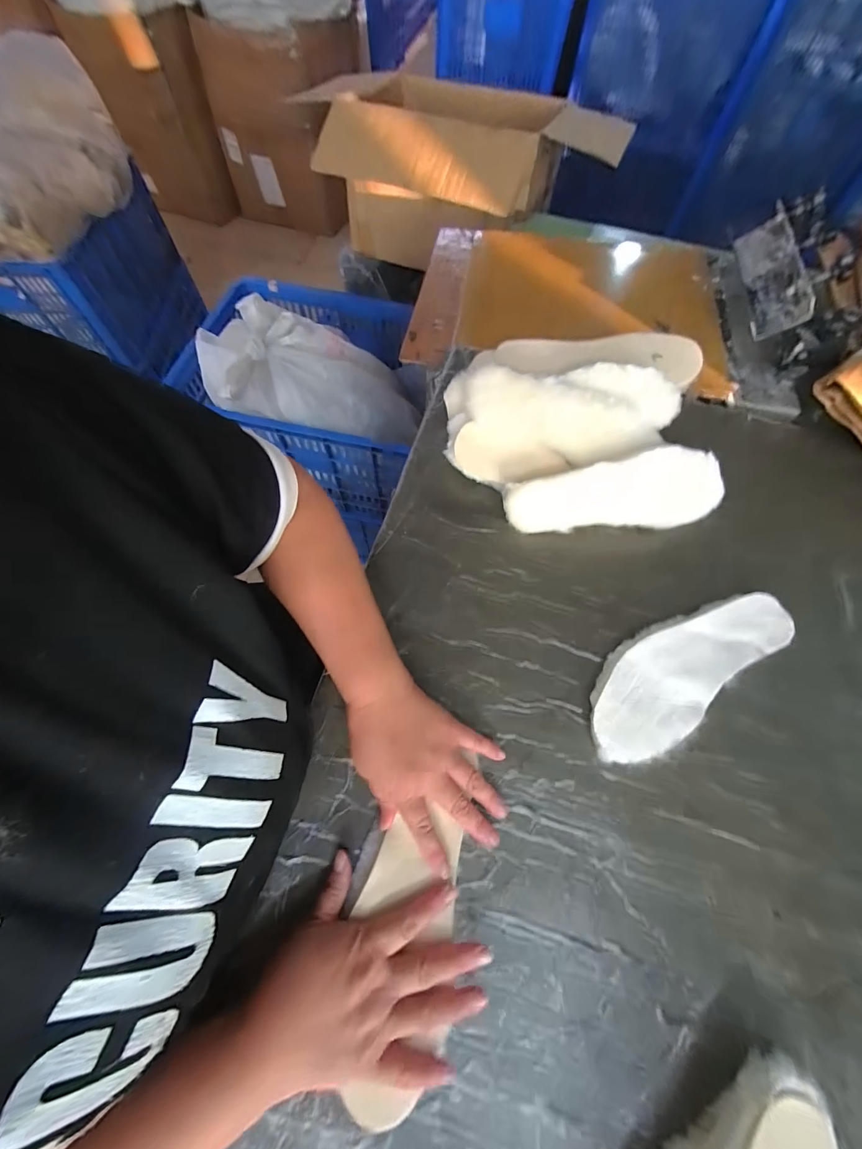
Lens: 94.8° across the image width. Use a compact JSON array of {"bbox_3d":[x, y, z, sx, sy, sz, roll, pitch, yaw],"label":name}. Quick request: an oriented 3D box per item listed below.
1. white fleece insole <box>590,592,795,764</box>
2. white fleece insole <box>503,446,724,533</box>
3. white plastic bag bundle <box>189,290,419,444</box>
[{"bbox_3d":[0.262,0.093,0.415,0.254,0.019,0.093,-33,72,-13],"label":"white fleece insole"},{"bbox_3d":[0.213,-0.095,0.452,0.250,0.025,0.084,-3,112,-1],"label":"white fleece insole"},{"bbox_3d":[-0.222,-0.380,0.762,0.383,0.116,0.185,12,66,-19],"label":"white plastic bag bundle"}]

